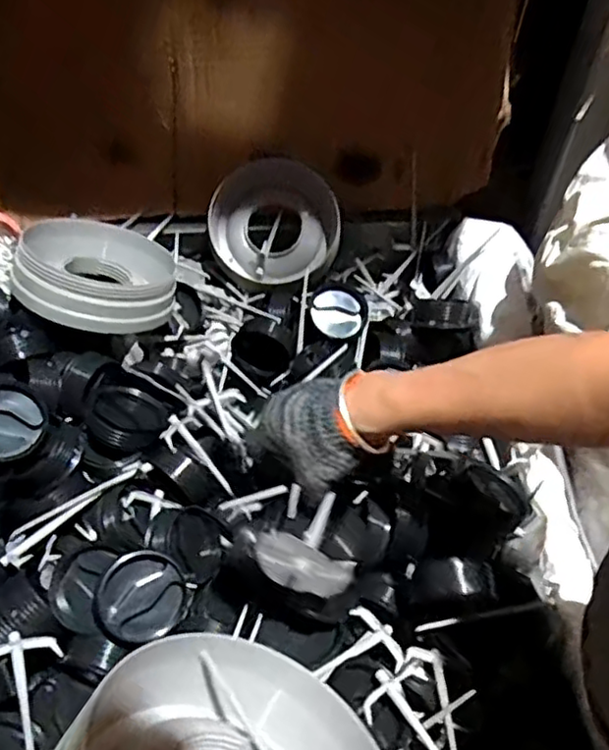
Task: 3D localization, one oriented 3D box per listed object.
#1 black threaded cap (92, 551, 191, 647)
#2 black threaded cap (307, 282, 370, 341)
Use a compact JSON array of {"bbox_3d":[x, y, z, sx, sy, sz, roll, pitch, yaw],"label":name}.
[{"bbox_3d":[-0.126,0.173,0.512,0.069,0.019,0.064,3,70,-10],"label":"black threaded cap"},{"bbox_3d":[0.038,-0.075,0.781,0.071,0.035,0.071,0,53,0],"label":"black threaded cap"}]

